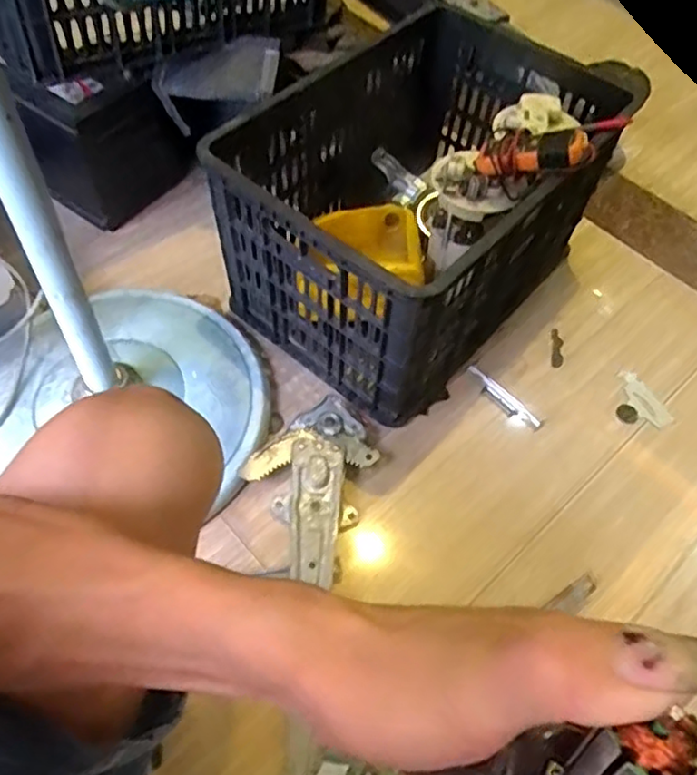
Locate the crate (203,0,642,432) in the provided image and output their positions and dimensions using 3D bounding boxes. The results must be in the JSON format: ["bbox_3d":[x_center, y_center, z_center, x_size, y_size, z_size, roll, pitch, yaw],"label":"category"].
[{"bbox_3d":[0.106,-0.259,0.902,0.346,0.299,0.508,37,63,20],"label":"crate"}]

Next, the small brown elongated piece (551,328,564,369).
[{"bbox_3d":[0.314,-0.059,0.957,0.018,0.004,0.073,9,57,4],"label":"small brown elongated piece"}]

